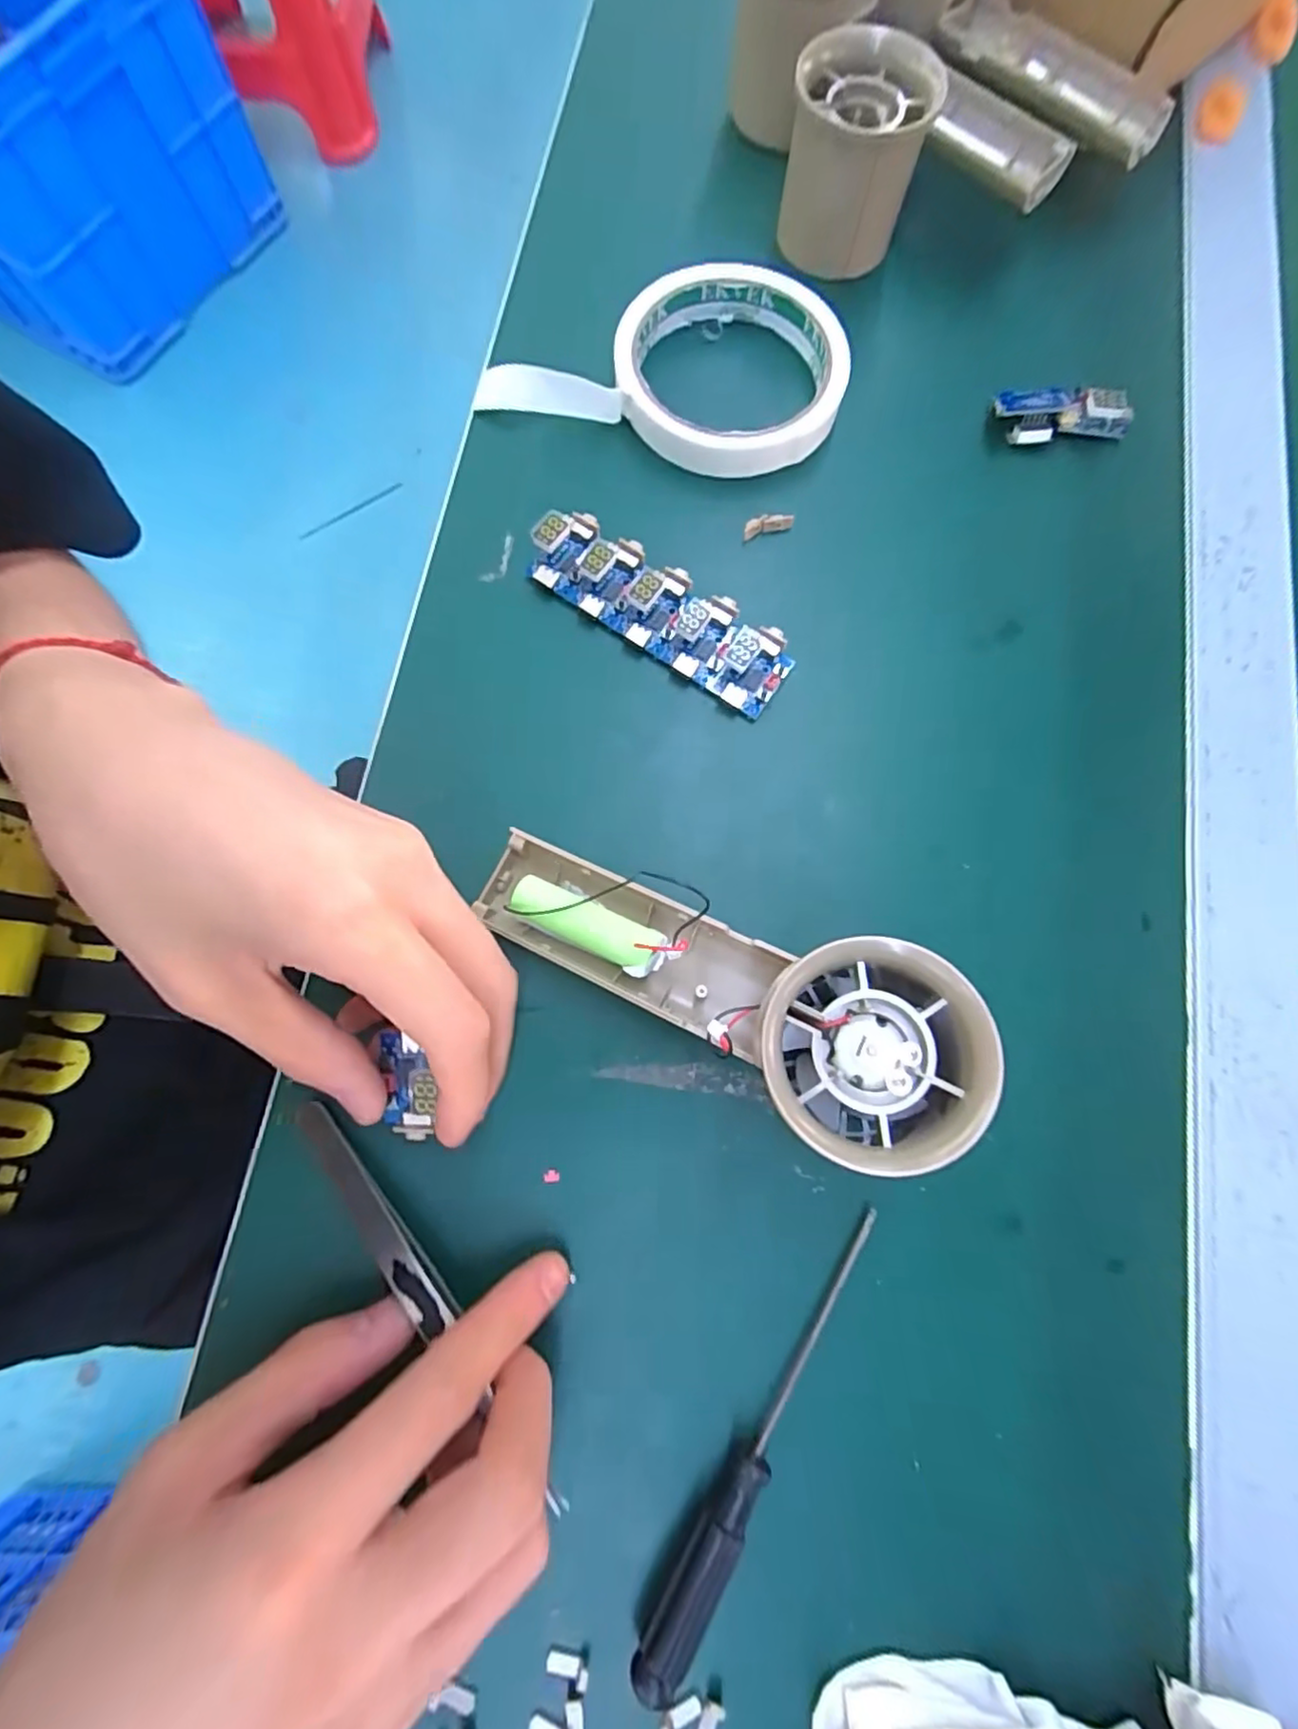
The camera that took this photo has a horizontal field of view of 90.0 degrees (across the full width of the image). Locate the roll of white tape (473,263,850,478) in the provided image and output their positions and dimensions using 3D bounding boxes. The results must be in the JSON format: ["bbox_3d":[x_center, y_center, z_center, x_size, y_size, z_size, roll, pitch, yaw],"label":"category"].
[{"bbox_3d":[0.012,-0.210,0.272,0.138,0.024,0.093,20,78,3],"label":"roll of white tape"}]

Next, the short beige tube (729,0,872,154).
[{"bbox_3d":[0.070,-0.374,0.290,0.061,0.059,0.057,0,77,-1],"label":"short beige tube"}]

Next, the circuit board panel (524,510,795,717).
[{"bbox_3d":[0.005,-0.098,0.249,0.107,0.019,0.031,33,79,6],"label":"circuit board panel"}]

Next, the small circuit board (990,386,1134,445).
[{"bbox_3d":[0.172,-0.187,0.270,0.054,0.012,0.018,1,77,-1],"label":"small circuit board"}]

